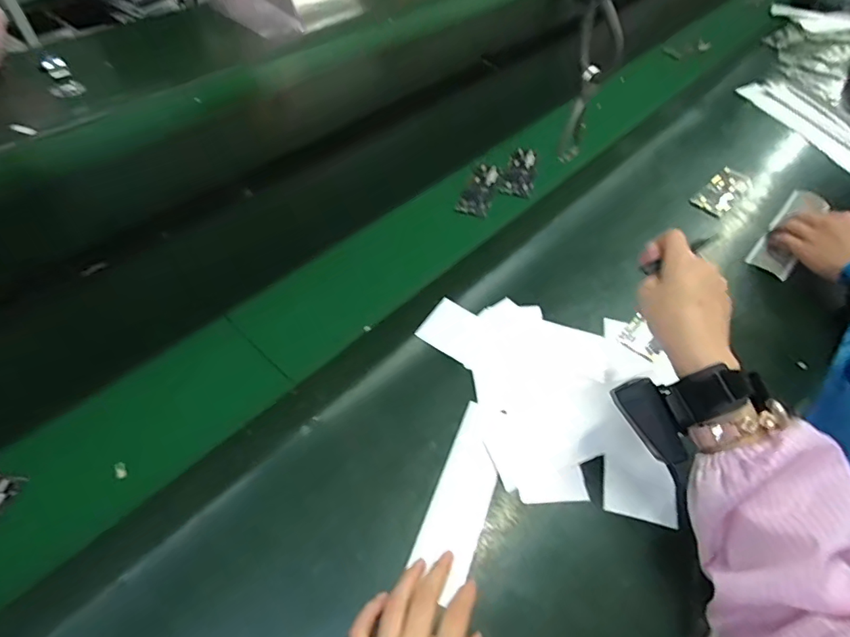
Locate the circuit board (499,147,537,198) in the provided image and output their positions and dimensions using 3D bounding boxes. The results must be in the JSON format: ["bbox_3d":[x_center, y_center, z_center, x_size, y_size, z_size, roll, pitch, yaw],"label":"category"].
[{"bbox_3d":[0.145,-0.222,0.714,0.045,0.010,0.115,15,53,10],"label":"circuit board"}]

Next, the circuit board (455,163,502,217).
[{"bbox_3d":[0.080,-0.189,0.680,0.043,0.011,0.111,16,53,10],"label":"circuit board"}]

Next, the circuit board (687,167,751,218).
[{"bbox_3d":[0.442,-0.189,0.698,0.118,0.016,0.050,-35,61,-25],"label":"circuit board"}]

